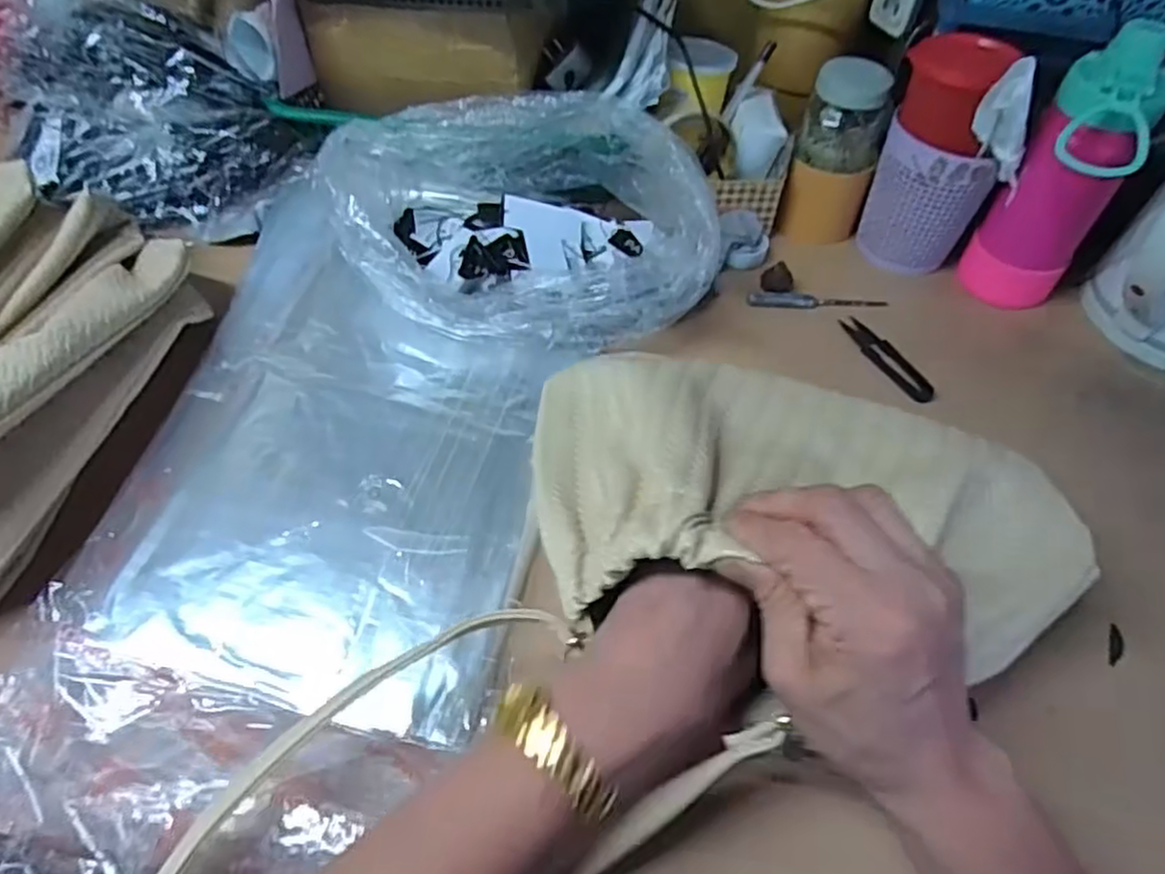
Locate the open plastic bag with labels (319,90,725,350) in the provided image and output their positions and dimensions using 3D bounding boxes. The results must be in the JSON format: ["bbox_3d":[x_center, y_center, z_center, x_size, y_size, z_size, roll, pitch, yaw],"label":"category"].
[{"bbox_3d":[-0.050,-0.168,0.556,0.279,0.120,0.187,-3,52,-6],"label":"open plastic bag with labels"}]

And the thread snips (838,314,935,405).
[{"bbox_3d":[0.241,-0.064,0.568,0.025,0.004,0.097,-21,56,-18],"label":"thread snips"}]

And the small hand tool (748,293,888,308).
[{"bbox_3d":[0.201,-0.116,0.606,0.117,0.011,0.015,-1,52,-4],"label":"small hand tool"}]

